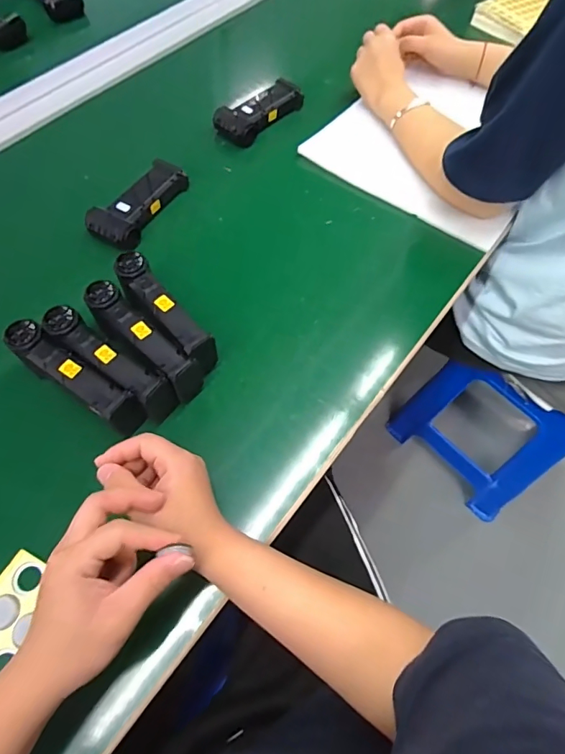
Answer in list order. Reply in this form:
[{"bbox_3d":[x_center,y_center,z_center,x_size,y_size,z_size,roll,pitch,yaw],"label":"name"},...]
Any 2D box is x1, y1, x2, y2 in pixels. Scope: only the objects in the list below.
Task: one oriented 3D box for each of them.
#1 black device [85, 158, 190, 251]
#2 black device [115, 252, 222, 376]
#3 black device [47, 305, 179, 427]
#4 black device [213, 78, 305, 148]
[{"bbox_3d":[-0.202,-0.251,0.651,0.069,0.031,0.158,33,66,15],"label":"black device"},{"bbox_3d":[-0.133,-0.071,0.519,0.044,0.066,0.161,-40,70,-19],"label":"black device"},{"bbox_3d":[-0.186,-0.018,0.475,0.164,0.052,0.044,37,67,1],"label":"black device"},{"bbox_3d":[-0.039,-0.450,0.756,0.074,0.034,0.163,36,67,16],"label":"black device"}]

